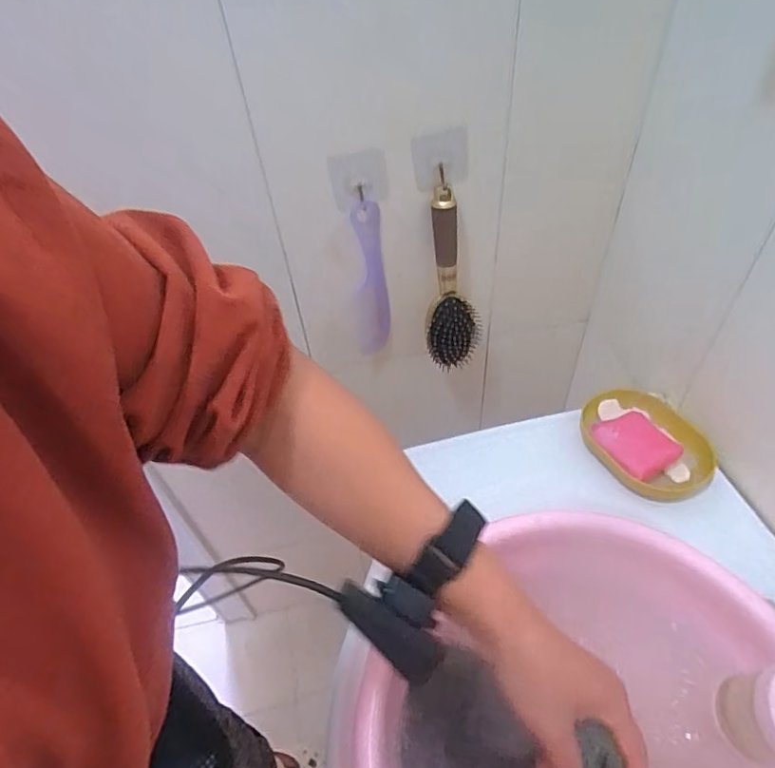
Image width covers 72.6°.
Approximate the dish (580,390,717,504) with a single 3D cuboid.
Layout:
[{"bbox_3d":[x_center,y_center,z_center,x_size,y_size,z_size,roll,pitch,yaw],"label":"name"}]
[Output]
[{"bbox_3d":[0.270,0.063,0.560,0.115,0.042,0.137,-39,60,-24],"label":"dish"}]

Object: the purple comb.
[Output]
[{"bbox_3d":[-0.019,-0.116,0.631,0.041,0.219,0.010,6,53,7],"label":"purple comb"}]

